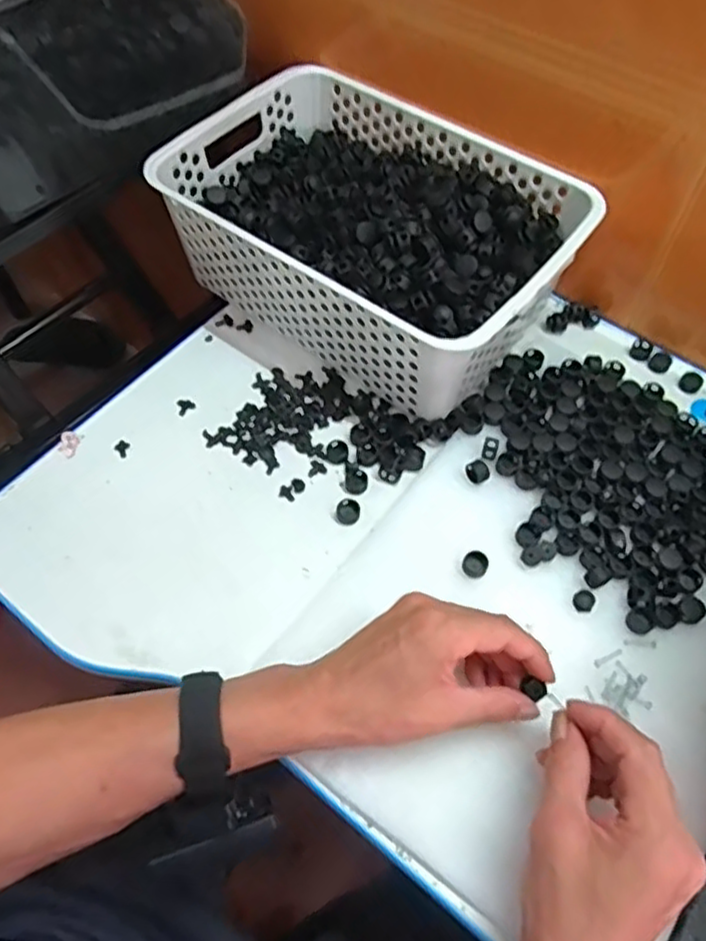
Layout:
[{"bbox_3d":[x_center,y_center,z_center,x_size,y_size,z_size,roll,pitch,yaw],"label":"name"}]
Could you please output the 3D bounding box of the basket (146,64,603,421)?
[{"bbox_3d":[0.017,-0.189,0.564,0.303,0.111,0.203,33,64,18],"label":"basket"}]

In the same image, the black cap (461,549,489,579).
[{"bbox_3d":[0.081,0.061,0.452,0.016,0.007,0.018,19,61,11],"label":"black cap"}]

